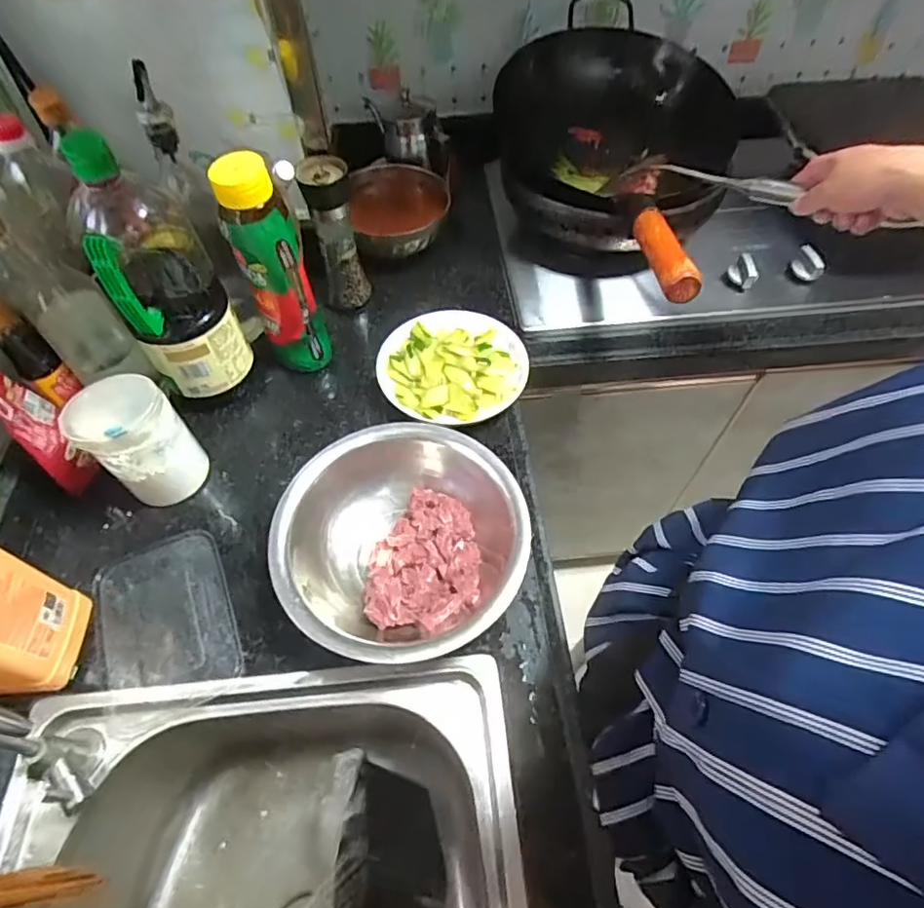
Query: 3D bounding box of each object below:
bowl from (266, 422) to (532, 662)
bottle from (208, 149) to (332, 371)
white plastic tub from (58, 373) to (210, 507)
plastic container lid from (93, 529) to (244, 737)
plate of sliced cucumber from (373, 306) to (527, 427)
[{"bbox_3d":[-0.056,0.086,0.528,0.224,0.075,0.214,0,56,0],"label":"bowl"},{"bbox_3d":[-0.200,-0.188,0.609,0.060,0.251,0.057,38,64,22],"label":"bottle"},{"bbox_3d":[-0.317,-0.011,0.553,0.073,0.147,0.084,37,64,22],"label":"white plastic tub"},{"bbox_3d":[-0.279,0.156,0.523,0.118,0.012,0.165,-19,58,-12],"label":"plastic container lid"},{"bbox_3d":[-0.014,-0.105,0.676,0.168,0.036,0.164,0,56,0],"label":"plate of sliced cucumber"}]

